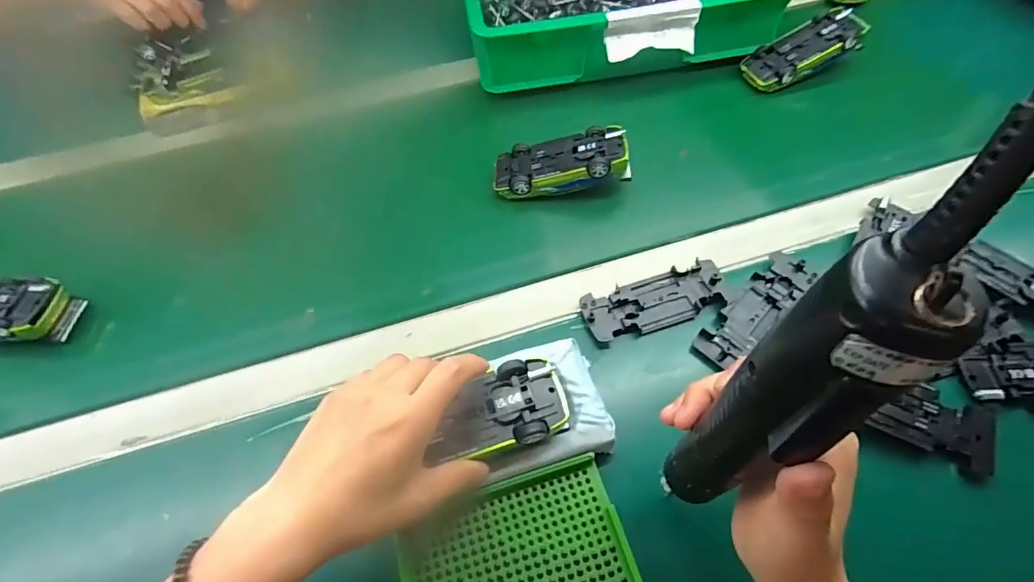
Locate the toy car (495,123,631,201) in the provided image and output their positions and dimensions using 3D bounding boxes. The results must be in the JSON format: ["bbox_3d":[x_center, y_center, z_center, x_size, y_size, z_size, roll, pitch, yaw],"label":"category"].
[{"bbox_3d":[0.043,-0.124,0.466,0.130,0.032,0.053,-9,58,13],"label":"toy car"}]

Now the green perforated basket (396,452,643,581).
[{"bbox_3d":[-0.001,0.170,0.295,0.139,0.022,0.090,-16,60,-8],"label":"green perforated basket"}]

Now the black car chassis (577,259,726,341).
[{"bbox_3d":[0.117,0.010,0.396,0.120,0.012,0.046,-16,60,-8],"label":"black car chassis"}]

